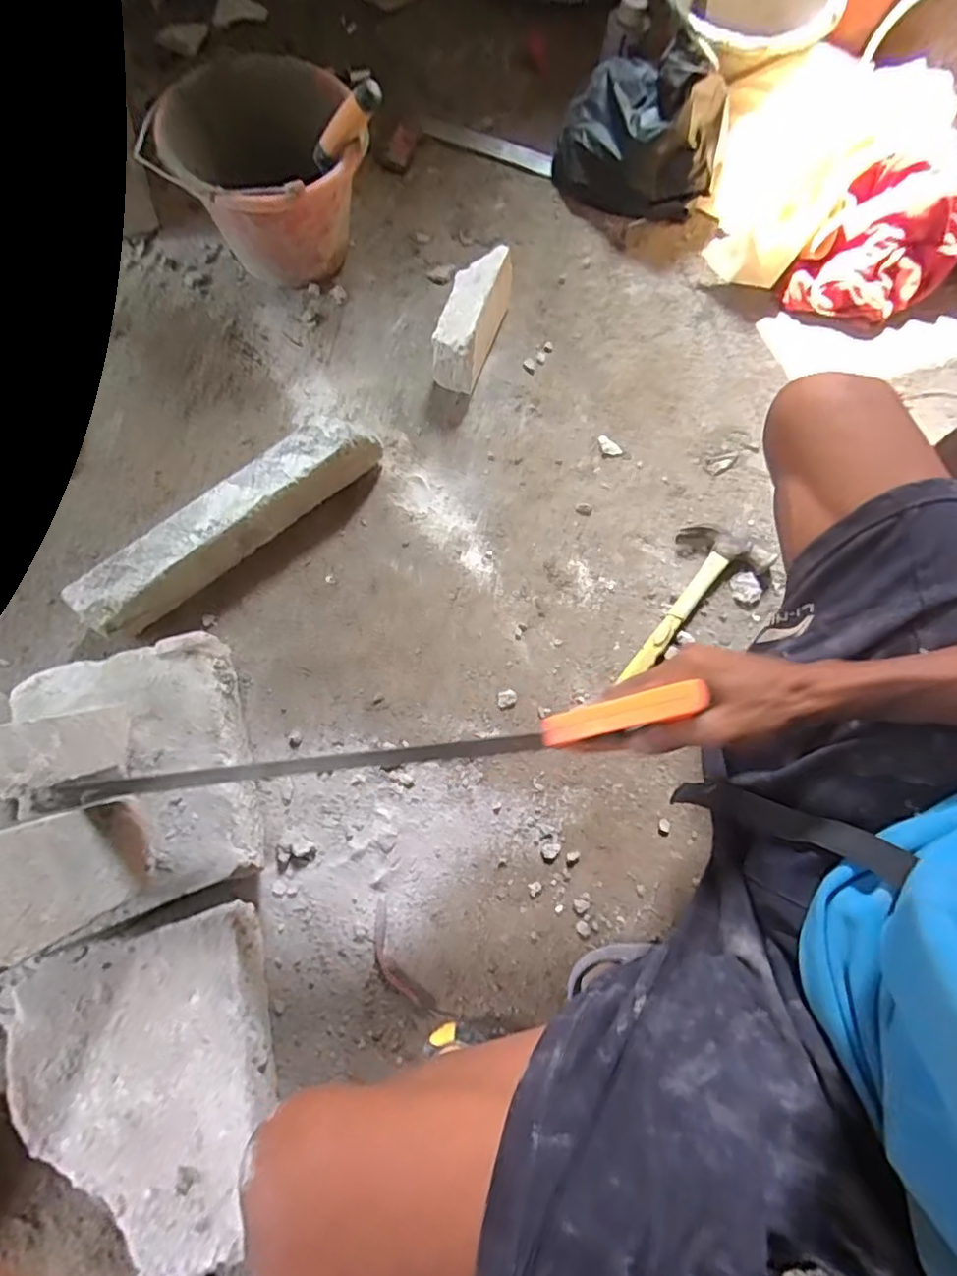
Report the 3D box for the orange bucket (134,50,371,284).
[{"bbox_3d":[-0.271,-0.597,0.787,0.237,0.176,0.206,5,73,-3],"label":"orange bucket"}]

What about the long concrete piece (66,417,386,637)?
[{"bbox_3d":[-0.284,-0.136,0.692,0.378,0.082,0.062,-39,78,-12],"label":"long concrete piece"}]

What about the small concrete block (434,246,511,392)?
[{"bbox_3d":[-0.006,-0.432,0.789,0.074,0.081,0.189,11,73,2],"label":"small concrete block"}]

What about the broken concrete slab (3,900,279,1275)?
[{"bbox_3d":[-0.288,0.397,0.525,0.200,0.082,0.256,-13,74,-8],"label":"broken concrete slab"}]

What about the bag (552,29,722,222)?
[{"bbox_3d":[0.237,-0.761,0.856,0.227,0.161,0.199,11,73,1],"label":"bag"}]

